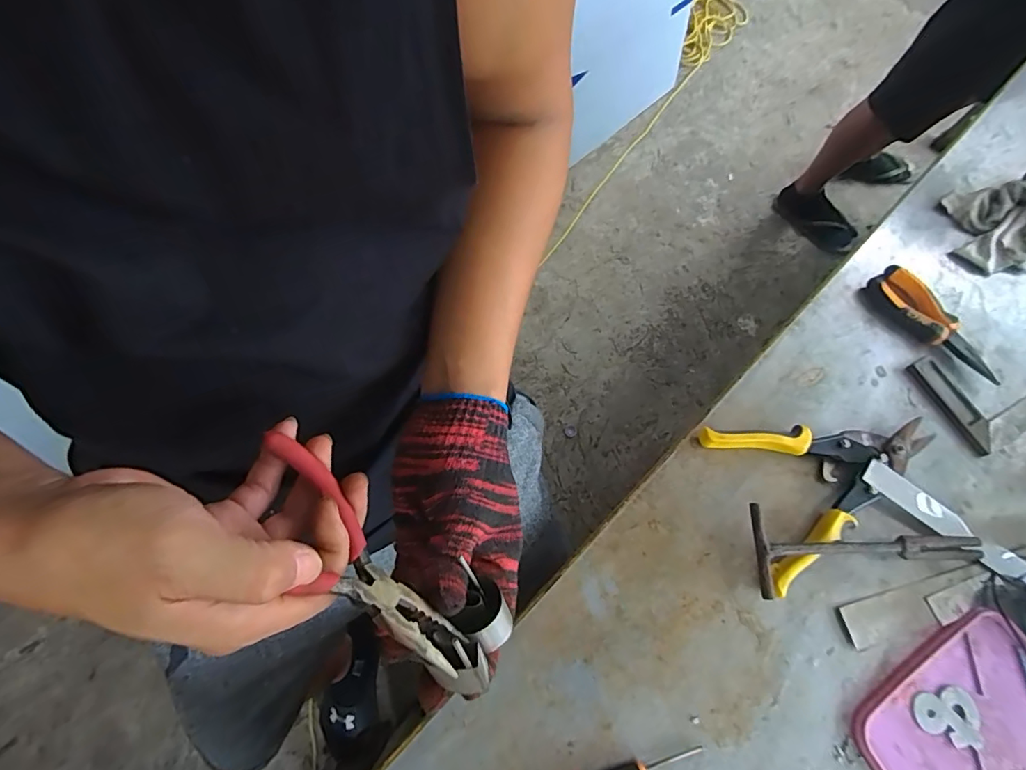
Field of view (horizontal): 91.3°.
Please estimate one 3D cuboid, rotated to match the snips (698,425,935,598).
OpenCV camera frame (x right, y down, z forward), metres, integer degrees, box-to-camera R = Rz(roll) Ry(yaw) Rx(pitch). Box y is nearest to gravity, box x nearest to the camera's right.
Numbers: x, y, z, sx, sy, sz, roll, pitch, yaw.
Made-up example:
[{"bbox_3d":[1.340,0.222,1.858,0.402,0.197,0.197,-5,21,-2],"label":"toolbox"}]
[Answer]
[{"bbox_3d":[0.309,0.087,0.486,0.211,0.026,0.149,-16,70,-8],"label":"snips"}]

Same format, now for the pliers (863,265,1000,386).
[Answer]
[{"bbox_3d":[0.466,-0.066,0.552,0.044,0.023,0.156,-35,74,-14],"label":"pliers"}]

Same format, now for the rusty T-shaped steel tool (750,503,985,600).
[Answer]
[{"bbox_3d":[0.322,0.154,0.455,0.224,0.038,0.075,2,68,-1],"label":"rusty T-shaped steel tool"}]

